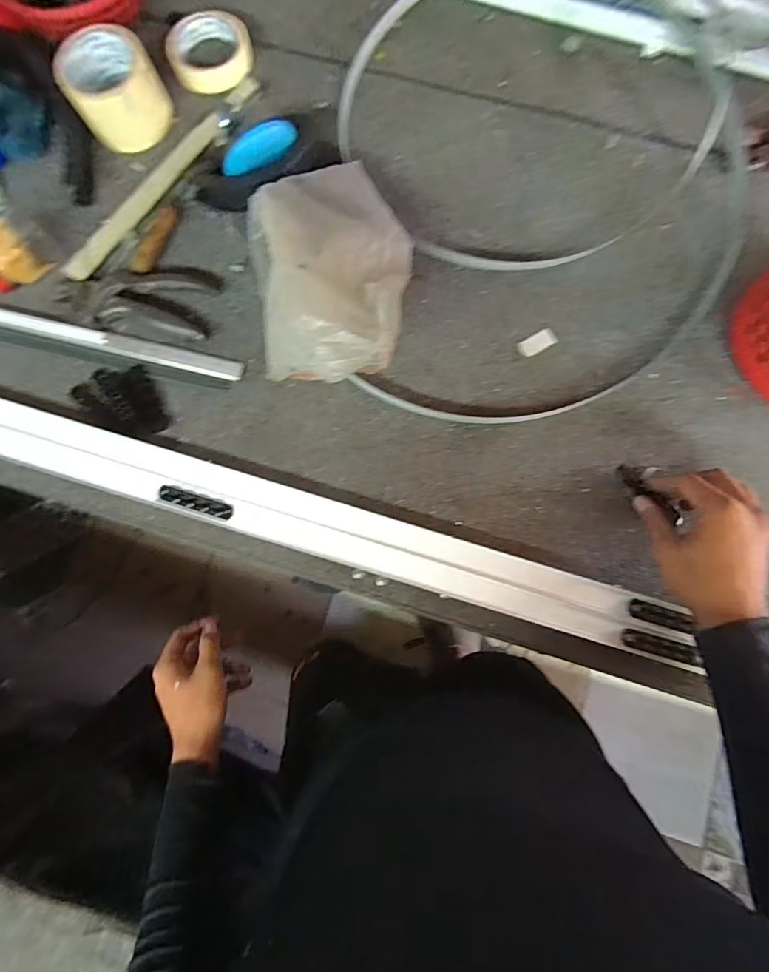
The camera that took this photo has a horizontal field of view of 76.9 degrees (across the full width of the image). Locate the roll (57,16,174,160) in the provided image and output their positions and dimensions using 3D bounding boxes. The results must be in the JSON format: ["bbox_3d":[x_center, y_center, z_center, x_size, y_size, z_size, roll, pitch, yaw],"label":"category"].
[{"bbox_3d":[-0.317,-0.467,0.568,0.102,0.066,0.110,0,80,0],"label":"roll"}]

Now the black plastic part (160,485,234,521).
[{"bbox_3d":[-0.195,0.017,0.506,0.081,0.013,0.018,18,80,3],"label":"black plastic part"}]

